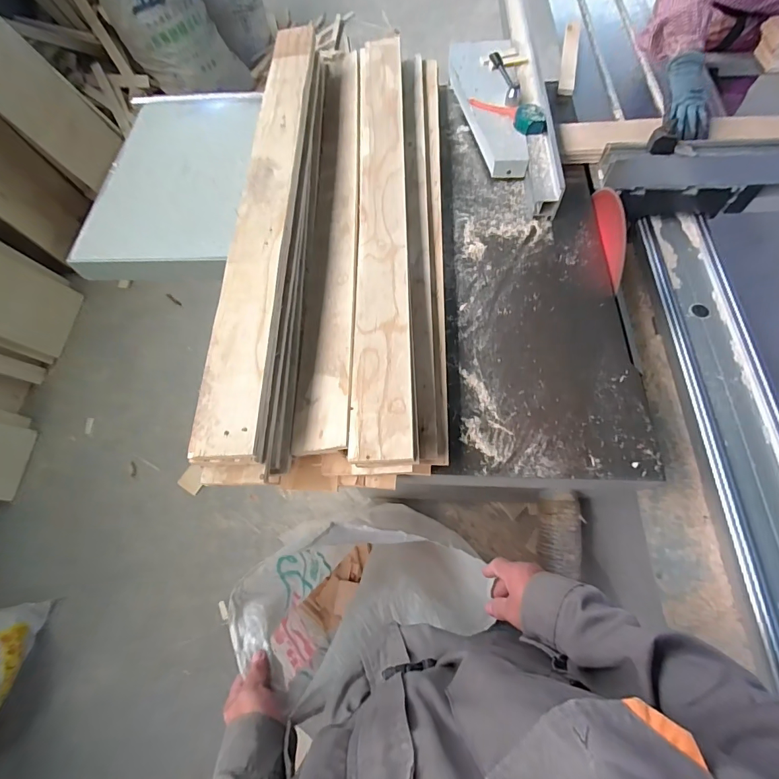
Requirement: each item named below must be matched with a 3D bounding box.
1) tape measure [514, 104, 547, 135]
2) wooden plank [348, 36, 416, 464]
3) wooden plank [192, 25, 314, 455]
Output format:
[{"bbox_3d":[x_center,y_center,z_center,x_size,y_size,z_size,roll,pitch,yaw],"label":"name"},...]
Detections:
[{"bbox_3d":[0.318,-0.607,0.899,0.068,0.033,0.065,9,64,8],"label":"tape measure"},{"bbox_3d":[-0.015,-0.386,0.794,0.098,0.026,1.083,-6,62,10],"label":"wooden plank"},{"bbox_3d":[-0.229,-0.392,0.763,0.097,0.024,1.062,-2,63,3],"label":"wooden plank"}]

